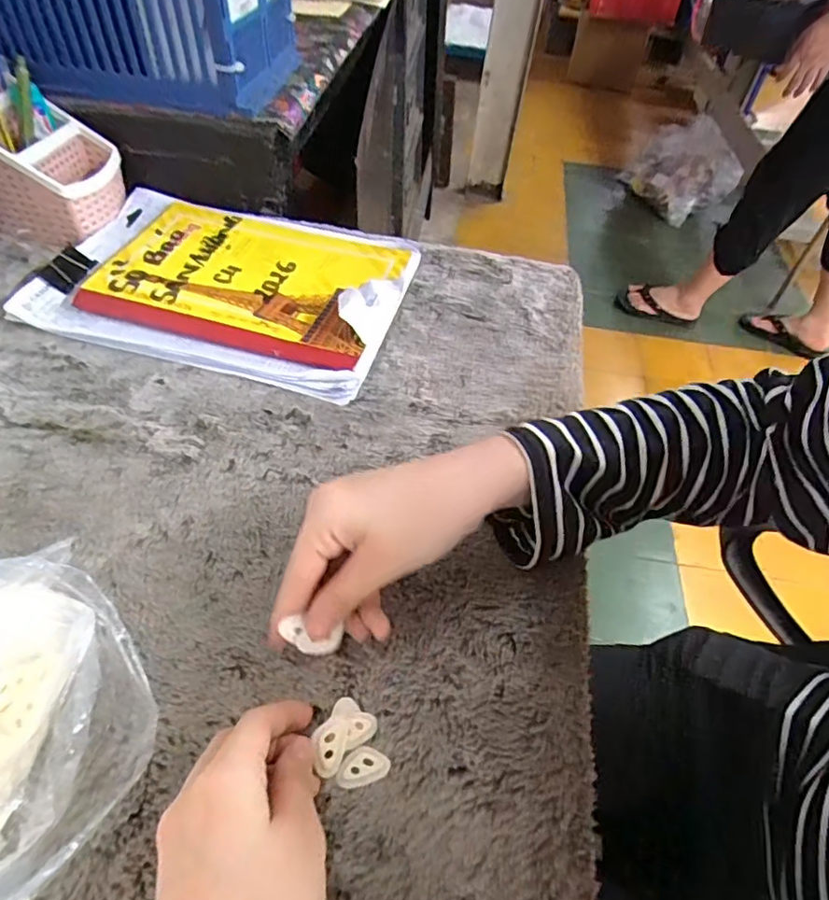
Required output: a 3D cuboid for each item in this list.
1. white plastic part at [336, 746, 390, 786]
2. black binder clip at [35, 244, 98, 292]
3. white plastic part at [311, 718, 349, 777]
[{"bbox_3d":[-0.025,0.153,0.286,0.025,0.004,0.016,-10,51,-14],"label":"white plastic part"},{"bbox_3d":[-0.305,-0.159,0.516,0.028,0.020,0.048,14,50,7],"label":"black binder clip"},{"bbox_3d":[-0.042,0.145,0.289,0.016,0.004,0.026,11,49,4],"label":"white plastic part"}]

